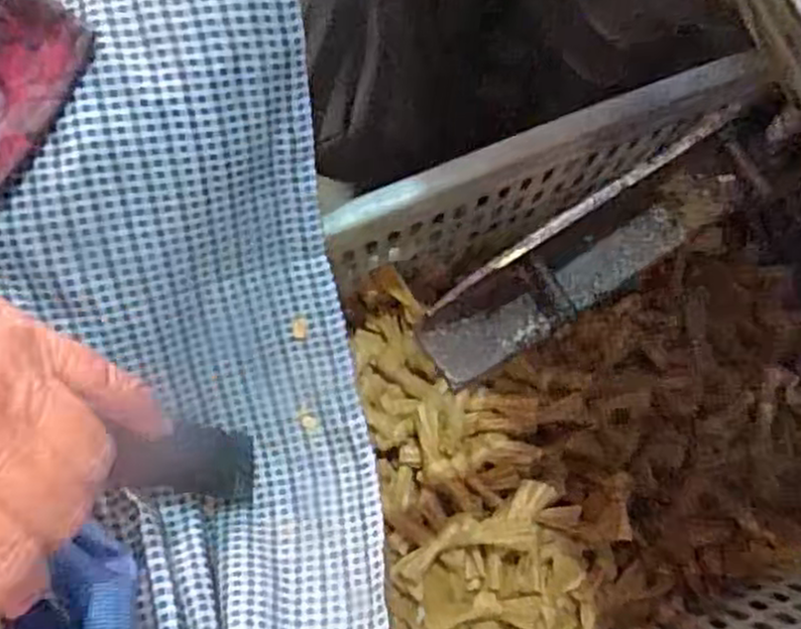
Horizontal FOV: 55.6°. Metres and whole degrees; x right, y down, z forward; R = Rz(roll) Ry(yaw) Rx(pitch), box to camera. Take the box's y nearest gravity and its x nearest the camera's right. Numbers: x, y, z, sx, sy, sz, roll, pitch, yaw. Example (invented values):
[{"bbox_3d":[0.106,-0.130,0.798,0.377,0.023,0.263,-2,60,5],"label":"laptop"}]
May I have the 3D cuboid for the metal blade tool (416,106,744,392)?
[{"bbox_3d":[0.067,-0.022,0.268,0.132,0.015,0.032,-33,81,-5],"label":"metal blade tool"}]

